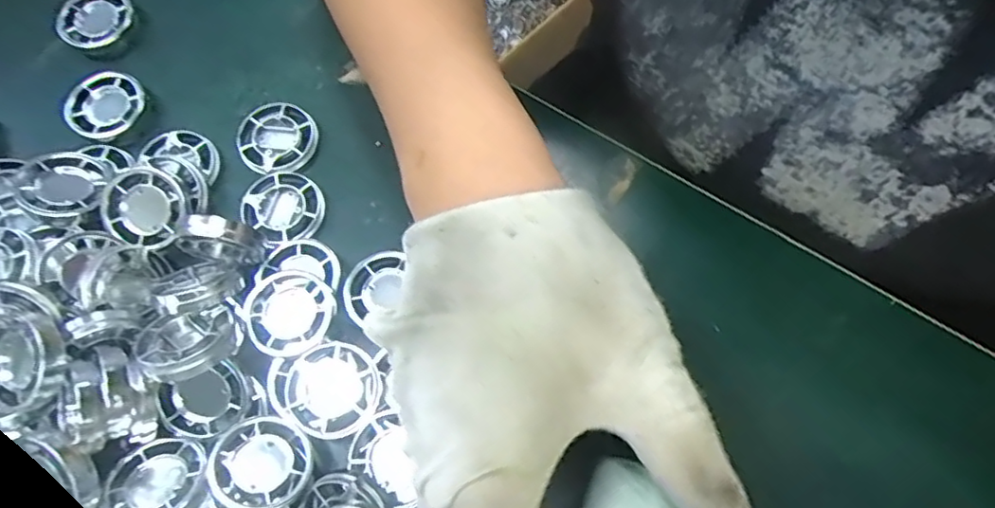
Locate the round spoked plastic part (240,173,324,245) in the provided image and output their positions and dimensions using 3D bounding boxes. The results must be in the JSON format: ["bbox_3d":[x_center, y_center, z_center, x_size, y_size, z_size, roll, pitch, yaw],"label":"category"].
[{"bbox_3d":[-0.103,-0.022,0.309,0.038,0.008,0.035,-1,71,2],"label":"round spoked plastic part"}]

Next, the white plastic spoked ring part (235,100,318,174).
[{"bbox_3d":[-0.111,-0.059,0.324,0.038,0.011,0.040,-1,71,2],"label":"white plastic spoked ring part"}]

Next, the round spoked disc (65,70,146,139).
[{"bbox_3d":[-0.202,-0.077,0.325,0.031,0.010,0.039,41,77,14],"label":"round spoked disc"}]

